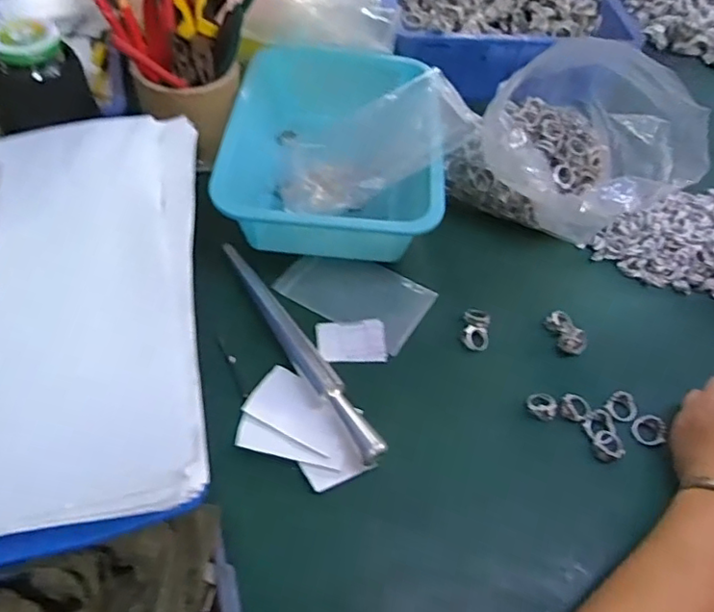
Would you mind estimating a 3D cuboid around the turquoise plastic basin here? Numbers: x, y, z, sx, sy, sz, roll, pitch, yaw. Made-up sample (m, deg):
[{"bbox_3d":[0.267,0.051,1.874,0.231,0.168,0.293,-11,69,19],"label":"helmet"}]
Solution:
[{"bbox_3d":[-0.023,-0.151,0.555,0.218,0.076,0.264,4,52,-1],"label":"turquoise plastic basin"}]

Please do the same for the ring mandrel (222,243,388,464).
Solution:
[{"bbox_3d":[-0.047,0.027,0.455,0.026,0.019,0.229,-25,58,-21],"label":"ring mandrel"}]

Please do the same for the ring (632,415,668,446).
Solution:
[{"bbox_3d":[0.222,0.093,0.434,0.023,0.009,0.024,2,52,-3],"label":"ring"}]

